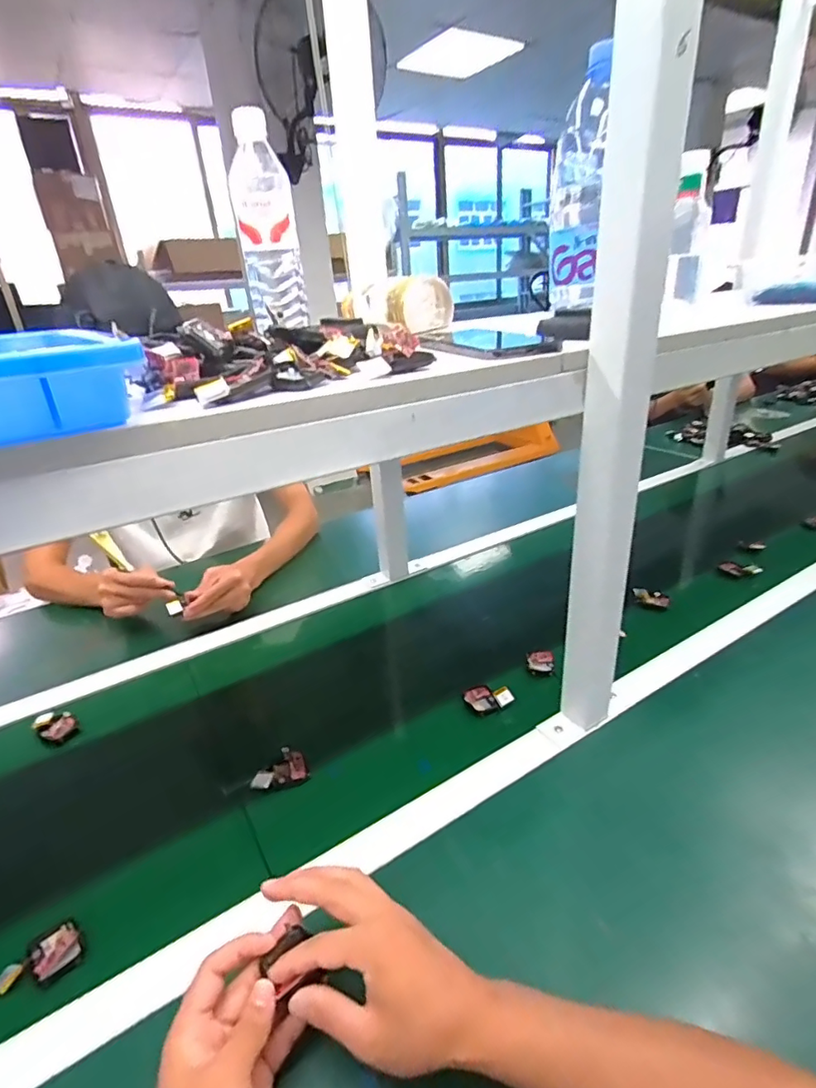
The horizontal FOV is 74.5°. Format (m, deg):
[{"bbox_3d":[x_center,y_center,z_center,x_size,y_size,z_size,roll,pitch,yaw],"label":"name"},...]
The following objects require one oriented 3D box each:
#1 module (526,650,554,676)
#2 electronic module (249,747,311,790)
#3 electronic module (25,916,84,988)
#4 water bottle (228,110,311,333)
[{"bbox_3d":[0.181,0.162,0.733,0.035,0.011,0.048,2,27,10],"label":"module"},{"bbox_3d":[-0.142,0.250,0.590,0.058,0.021,0.038,-15,29,-22],"label":"electronic module"},{"bbox_3d":[-0.293,0.337,0.446,0.048,0.010,0.037,21,35,40],"label":"electronic module"},{"bbox_3d":[-0.144,-0.330,0.552,0.063,0.197,0.078,-8,27,-10],"label":"water bottle"}]

